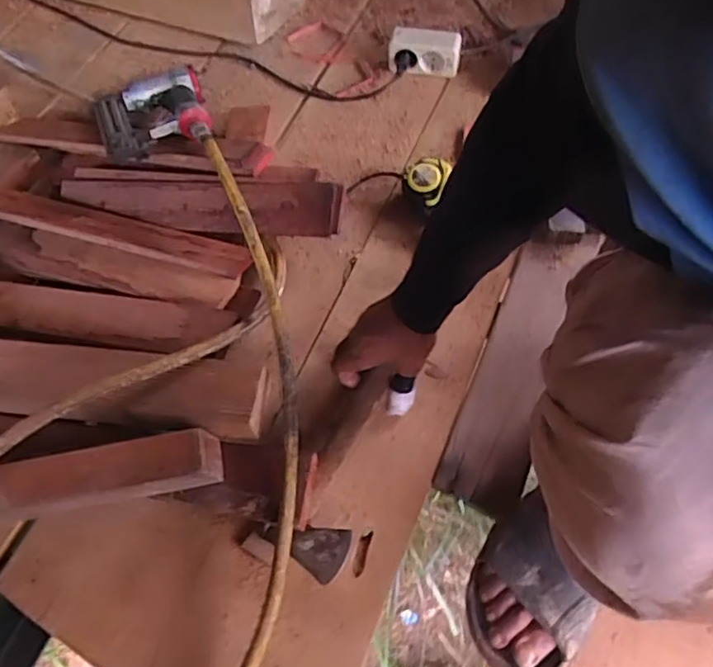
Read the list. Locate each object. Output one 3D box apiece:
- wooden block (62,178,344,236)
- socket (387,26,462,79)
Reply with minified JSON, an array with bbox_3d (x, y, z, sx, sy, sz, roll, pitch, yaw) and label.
[{"bbox_3d":[-0.216,-0.172,0.794,0.397,0.046,0.071,7,62,8],"label":"wooden block"},{"bbox_3d":[0.106,-0.431,0.931,0.106,0.067,0.039,1,61,5],"label":"socket"}]

